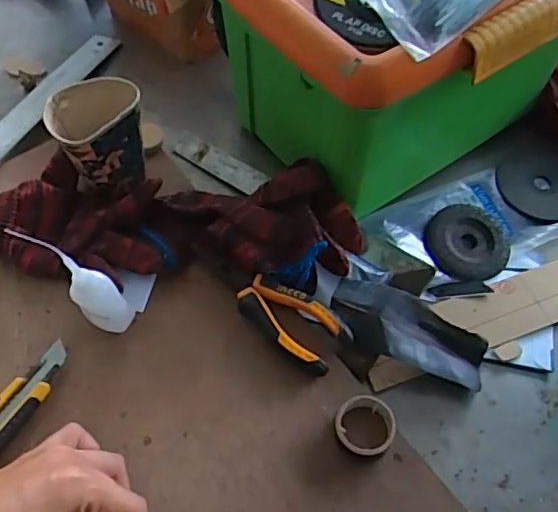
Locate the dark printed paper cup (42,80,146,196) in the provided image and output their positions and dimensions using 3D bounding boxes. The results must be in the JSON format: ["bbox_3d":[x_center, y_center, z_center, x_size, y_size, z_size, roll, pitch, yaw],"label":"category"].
[{"bbox_3d":[-0.160,-0.105,0.533,0.081,0.075,0.072,-9,57,-6],"label":"dark printed paper cup"}]

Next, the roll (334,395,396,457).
[{"bbox_3d":[0.063,0.127,0.440,0.043,0.023,0.042,1,59,-1],"label":"roll"}]

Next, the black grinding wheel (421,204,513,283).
[{"bbox_3d":[0.174,-0.014,0.546,0.074,0.007,0.079,1,59,-1],"label":"black grinding wheel"}]

